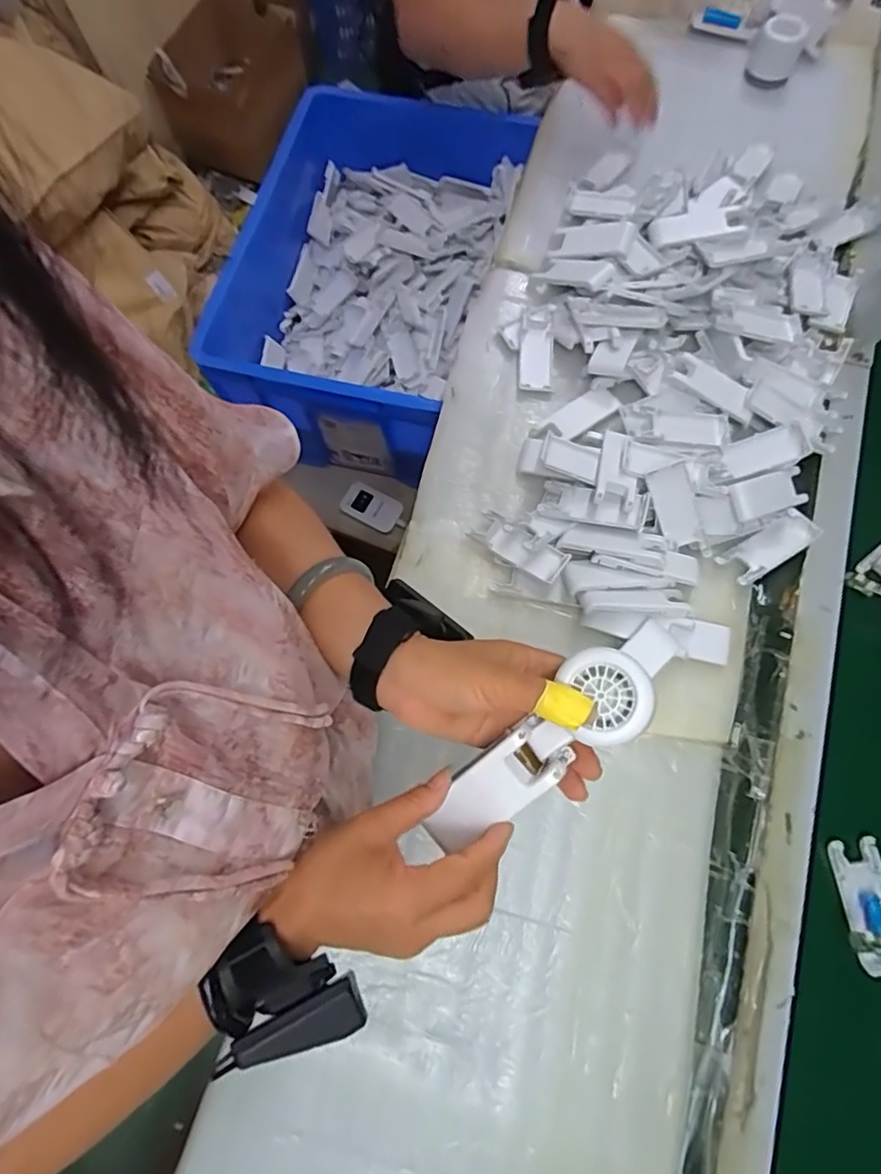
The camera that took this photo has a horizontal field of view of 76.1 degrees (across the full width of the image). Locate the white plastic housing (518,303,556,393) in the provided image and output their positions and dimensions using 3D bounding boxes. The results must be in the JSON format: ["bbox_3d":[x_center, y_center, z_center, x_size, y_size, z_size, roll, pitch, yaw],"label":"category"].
[{"bbox_3d":[0.109,-0.272,0.643,0.037,0.014,0.105,4,75,2],"label":"white plastic housing"}]

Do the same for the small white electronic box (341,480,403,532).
[{"bbox_3d":[-0.108,-0.127,0.888,0.090,0.009,0.062,21,76,9],"label":"small white electronic box"}]

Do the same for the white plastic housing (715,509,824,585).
[{"bbox_3d":[0.334,-0.041,0.572,0.106,0.022,0.039,-30,76,-7],"label":"white plastic housing"}]

